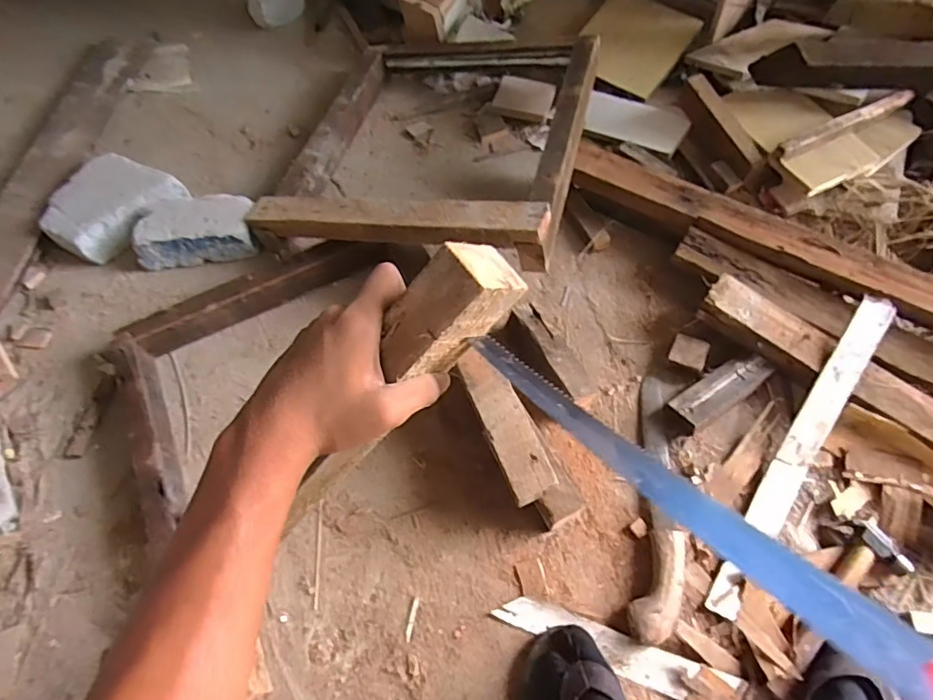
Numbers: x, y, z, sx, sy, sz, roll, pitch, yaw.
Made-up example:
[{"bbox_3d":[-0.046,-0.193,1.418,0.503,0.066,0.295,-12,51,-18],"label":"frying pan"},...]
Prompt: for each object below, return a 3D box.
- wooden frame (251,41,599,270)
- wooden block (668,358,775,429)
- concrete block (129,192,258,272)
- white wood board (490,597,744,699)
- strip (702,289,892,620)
[{"bbox_3d":[-0.051,-0.397,0.993,0.514,0.086,0.587,6,55,20],"label":"wooden frame"},{"bbox_3d":[0.357,0.053,0.760,0.146,0.022,0.052,-31,63,-15],"label":"wooden block"},{"bbox_3d":[-0.474,-0.215,0.968,0.210,0.067,0.115,-5,60,0],"label":"concrete block"},{"bbox_3d":[0.172,0.351,0.634,0.276,0.010,0.043,17,62,12],"label":"white wood board"},{"bbox_3d":[0.442,0.134,0.715,0.040,0.022,0.468,30,83,18],"label":"strip"}]

